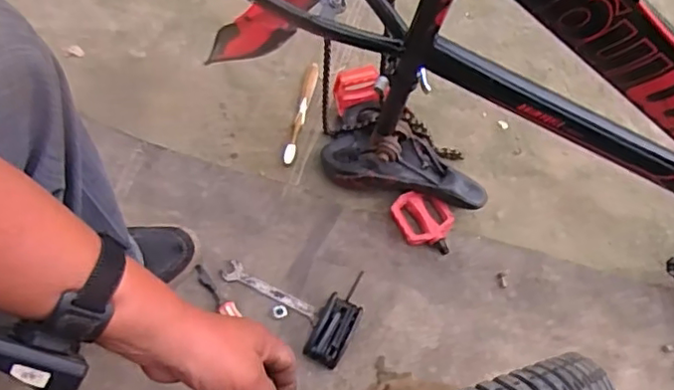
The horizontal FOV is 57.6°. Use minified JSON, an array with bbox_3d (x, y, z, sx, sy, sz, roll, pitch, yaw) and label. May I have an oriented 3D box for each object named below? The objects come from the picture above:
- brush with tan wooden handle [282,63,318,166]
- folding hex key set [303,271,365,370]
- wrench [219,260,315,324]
[{"bbox_3d":[-0.052,-0.121,0.903,0.016,0.022,0.167,13,67,2],"label":"brush with tan wooden handle"},{"bbox_3d":[0.003,0.157,0.790,0.050,0.034,0.125,25,68,7],"label":"folding hex key set"},{"bbox_3d":[-0.089,0.131,0.814,0.137,0.009,0.028,29,69,9],"label":"wrench"}]

